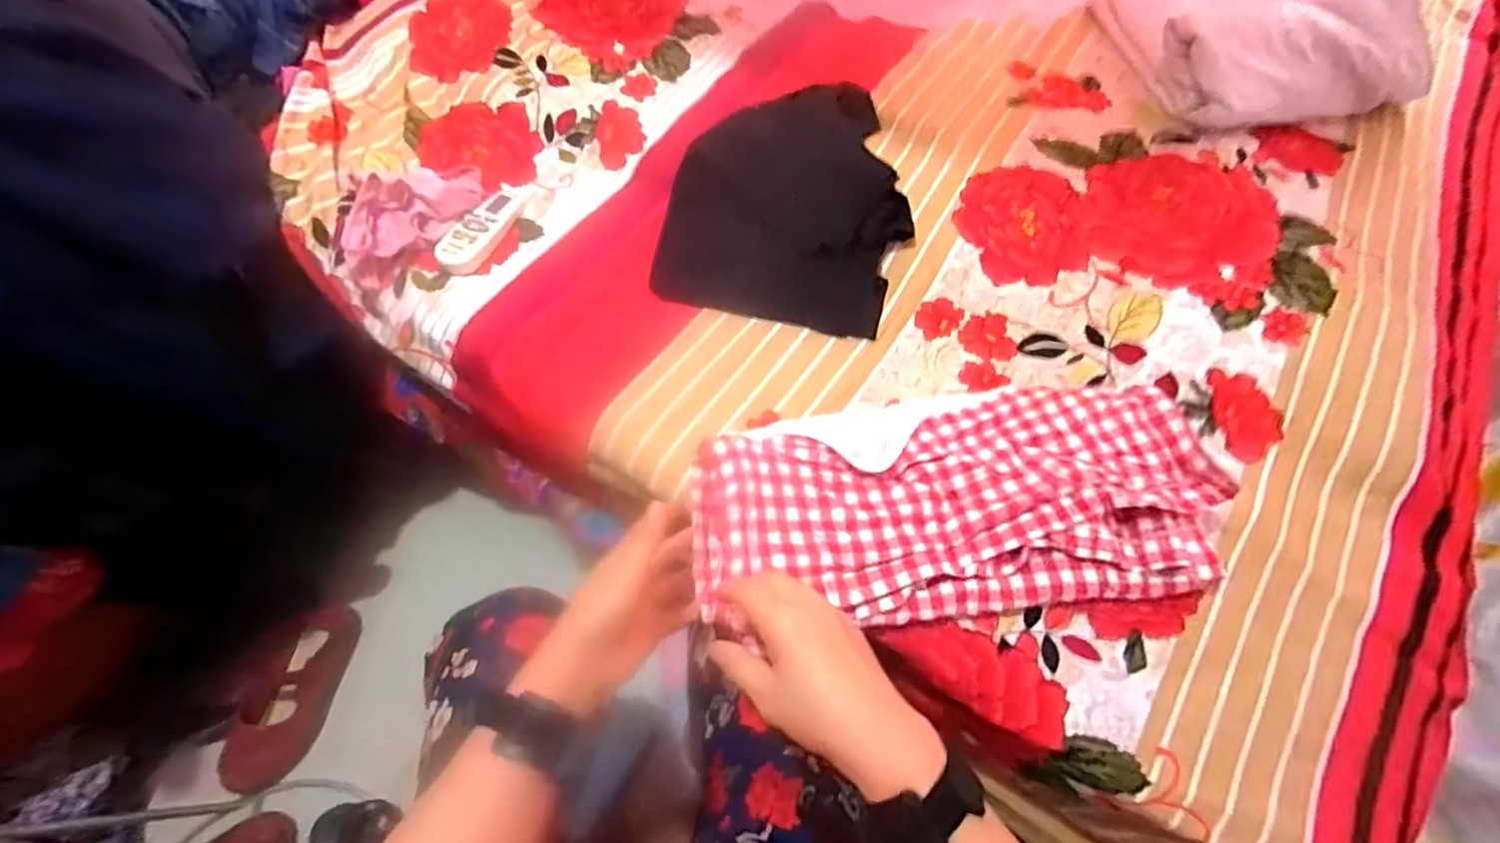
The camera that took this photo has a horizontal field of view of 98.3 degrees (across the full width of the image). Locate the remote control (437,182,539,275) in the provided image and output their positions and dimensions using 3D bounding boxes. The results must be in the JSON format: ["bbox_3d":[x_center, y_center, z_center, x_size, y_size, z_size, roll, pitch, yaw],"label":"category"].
[{"bbox_3d":[-0.261,-0.200,0.643,0.043,0.014,0.125,25,68,11],"label":"remote control"}]

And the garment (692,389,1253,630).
[{"bbox_3d":[0.159,0.063,0.518,0.404,0.047,0.167,-5,66,-3],"label":"garment"}]

